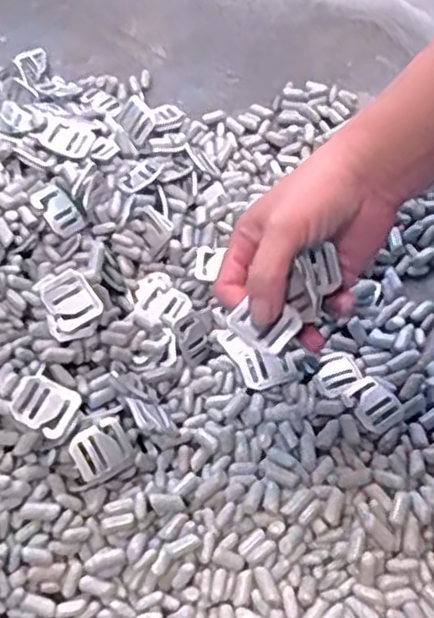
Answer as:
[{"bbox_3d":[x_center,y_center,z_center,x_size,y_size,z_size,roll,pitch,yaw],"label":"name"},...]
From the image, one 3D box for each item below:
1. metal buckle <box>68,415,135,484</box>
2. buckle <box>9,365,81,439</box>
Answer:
[{"bbox_3d":[-0.067,0.080,0.412,0.038,0.008,0.028,-31,89,-38],"label":"metal buckle"},{"bbox_3d":[-0.101,0.055,0.407,0.036,0.005,0.032,38,61,0],"label":"buckle"}]

